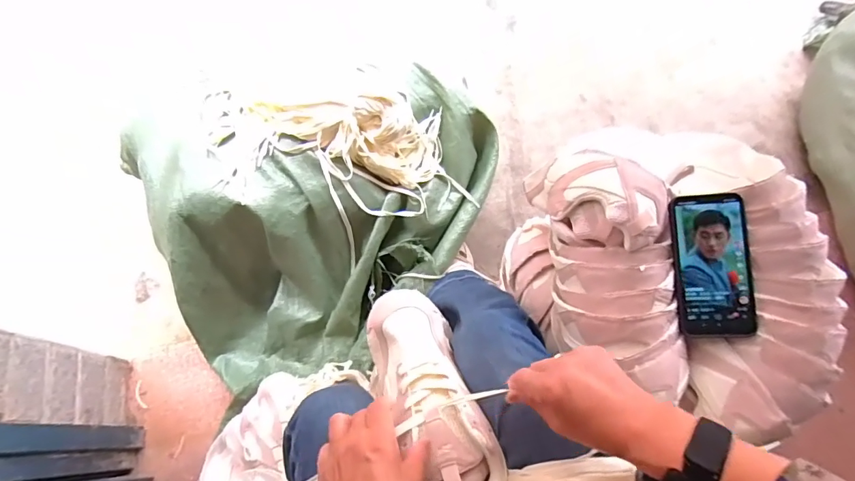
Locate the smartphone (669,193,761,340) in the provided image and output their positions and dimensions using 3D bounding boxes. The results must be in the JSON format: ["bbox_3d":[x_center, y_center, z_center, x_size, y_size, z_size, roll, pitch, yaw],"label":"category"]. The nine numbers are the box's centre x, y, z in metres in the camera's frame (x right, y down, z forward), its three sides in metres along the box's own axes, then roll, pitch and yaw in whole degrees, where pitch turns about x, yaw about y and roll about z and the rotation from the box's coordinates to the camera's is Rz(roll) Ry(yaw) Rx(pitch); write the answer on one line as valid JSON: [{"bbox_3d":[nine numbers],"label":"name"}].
[{"bbox_3d":[0.331,0.028,0.507,0.081,0.008,0.162,-5,84,10],"label":"smartphone"}]

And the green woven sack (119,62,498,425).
[{"bbox_3d":[-0.184,-0.033,0.832,0.677,0.267,0.491,-16,67,-5],"label":"green woven sack"}]

